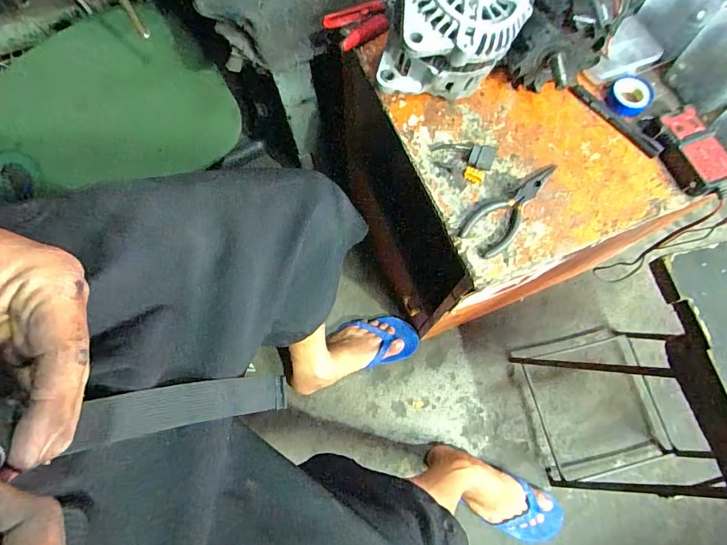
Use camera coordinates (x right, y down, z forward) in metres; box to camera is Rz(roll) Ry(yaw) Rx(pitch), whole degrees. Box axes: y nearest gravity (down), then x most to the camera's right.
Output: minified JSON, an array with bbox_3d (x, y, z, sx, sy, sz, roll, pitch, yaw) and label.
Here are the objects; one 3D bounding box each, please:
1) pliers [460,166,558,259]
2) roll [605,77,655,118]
[{"bbox_3d":[0.175,-0.078,0.483,0.143,0.012,0.049,-43,78,-12],"label":"pliers"},{"bbox_3d":[0.340,-0.222,0.525,0.050,0.014,0.054,0,73,0],"label":"roll"}]

